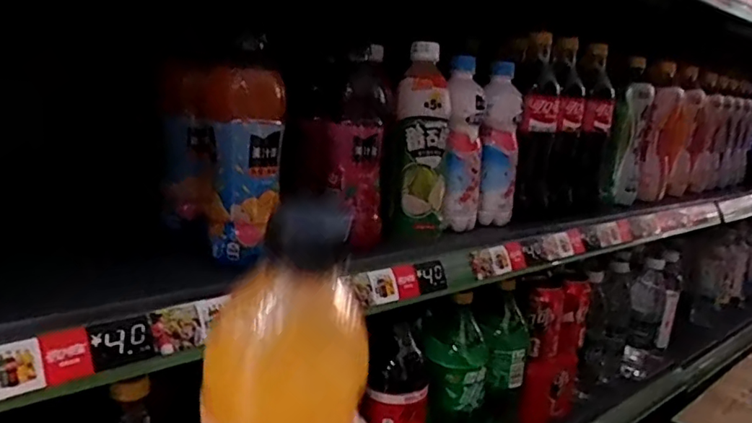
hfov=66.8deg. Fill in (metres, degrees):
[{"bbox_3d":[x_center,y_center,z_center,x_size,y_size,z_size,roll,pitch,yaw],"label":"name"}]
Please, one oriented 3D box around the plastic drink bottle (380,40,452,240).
[{"bbox_3d":[0.046,-0.071,0.599,0.056,0.190,0.061,7,13,12],"label":"plastic drink bottle"}]

